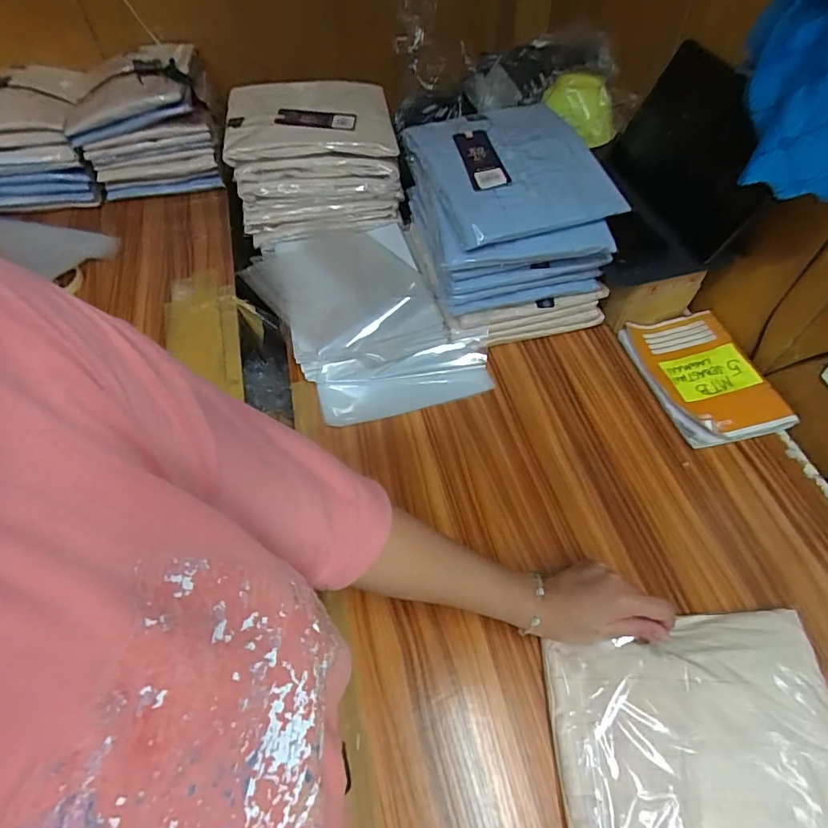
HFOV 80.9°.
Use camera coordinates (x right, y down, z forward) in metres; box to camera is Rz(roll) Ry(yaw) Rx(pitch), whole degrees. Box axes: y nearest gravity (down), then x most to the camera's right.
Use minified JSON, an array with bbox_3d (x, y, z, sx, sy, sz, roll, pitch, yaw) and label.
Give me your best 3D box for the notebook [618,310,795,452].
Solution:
[{"bbox_3d":[0.388,-0.052,0.661,0.139,0.028,0.201,-10,55,-7],"label":"notebook"}]

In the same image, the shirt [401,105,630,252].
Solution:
[{"bbox_3d":[0.125,-0.327,0.640,0.216,0.044,0.256,-15,56,-10],"label":"shirt"}]

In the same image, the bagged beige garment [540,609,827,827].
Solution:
[{"bbox_3d":[0.246,0.280,0.408,0.248,0.034,0.201,-4,54,-2],"label":"bagged beige garment"}]

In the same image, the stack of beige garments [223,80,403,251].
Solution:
[{"bbox_3d":[-0.158,-0.423,0.806,0.257,0.151,0.205,-4,55,-3],"label":"stack of beige garments"}]

